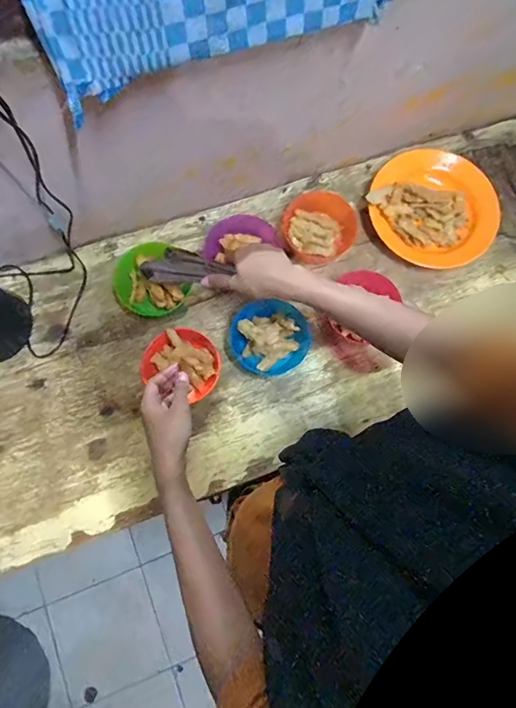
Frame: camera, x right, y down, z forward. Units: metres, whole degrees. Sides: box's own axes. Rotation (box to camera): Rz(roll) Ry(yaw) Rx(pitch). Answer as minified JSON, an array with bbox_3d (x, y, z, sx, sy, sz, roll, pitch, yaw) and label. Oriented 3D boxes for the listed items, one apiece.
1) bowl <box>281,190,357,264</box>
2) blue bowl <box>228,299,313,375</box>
[{"bbox_3d":[0.098,-0.206,0.675,0.114,0.031,0.117,0,77,0],"label":"bowl"},{"bbox_3d":[0.020,-0.028,0.631,0.117,0.050,0.110,0,79,-2],"label":"blue bowl"}]

